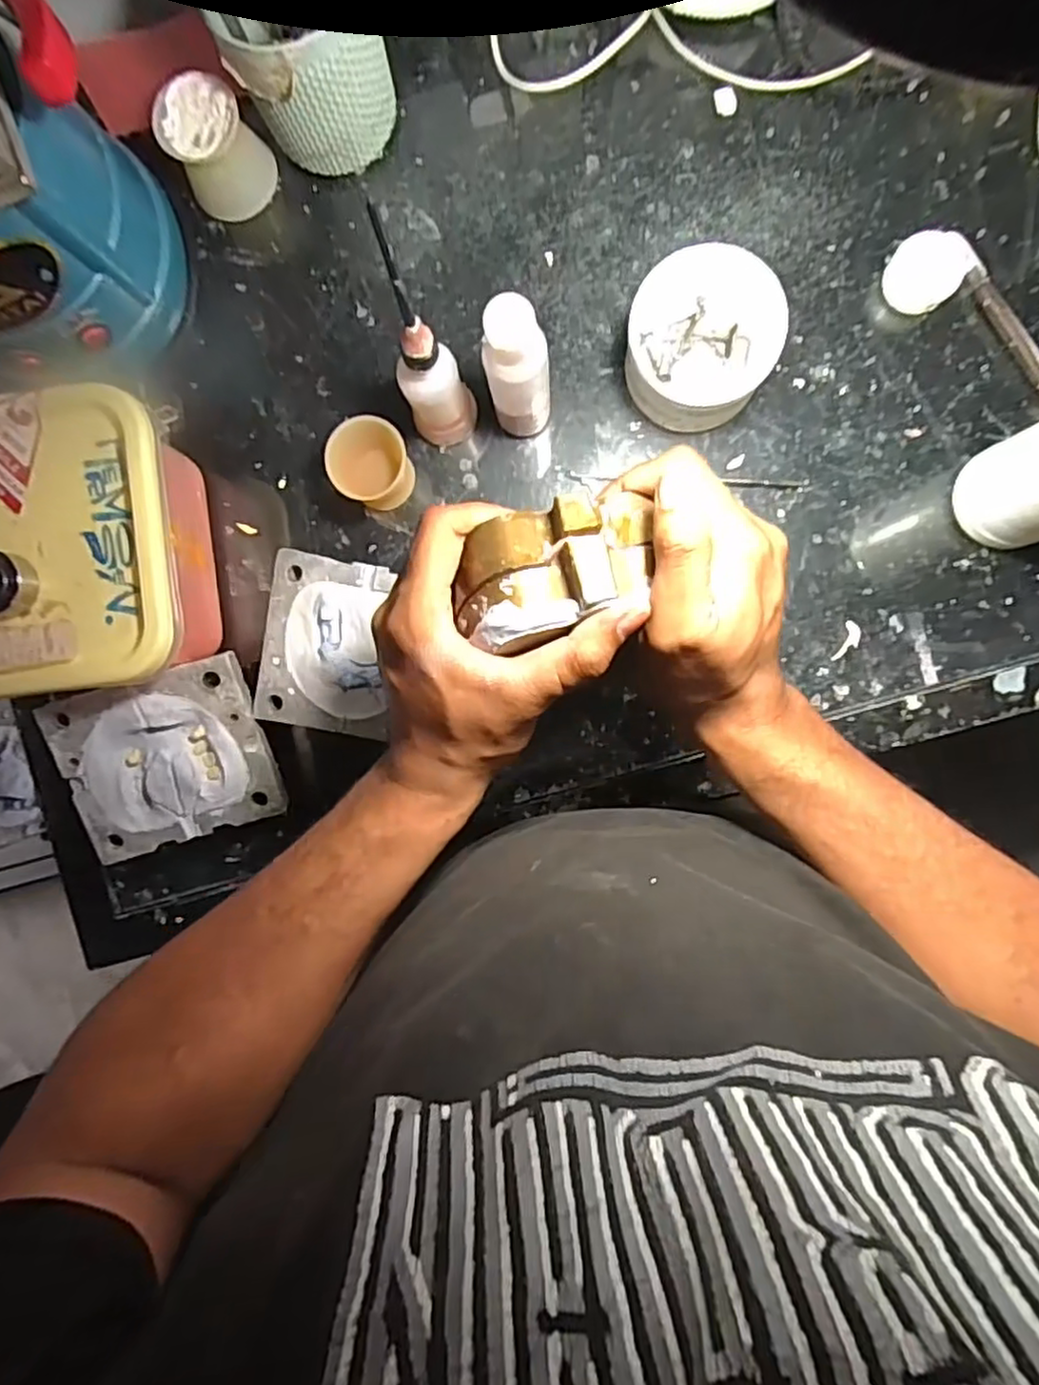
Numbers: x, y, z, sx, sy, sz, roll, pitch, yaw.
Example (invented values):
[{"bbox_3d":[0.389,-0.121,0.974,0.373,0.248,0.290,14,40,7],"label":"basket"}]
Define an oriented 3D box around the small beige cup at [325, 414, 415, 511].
[{"bbox_3d":[-0.100,-0.155,0.467,0.051,0.046,0.053,0,92,3],"label":"small beige cup"}]

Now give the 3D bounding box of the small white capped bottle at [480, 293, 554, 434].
[{"bbox_3d":[0.000,-0.193,0.420,0.036,0.128,0.031,-9,91,3],"label":"small white capped bottle"}]

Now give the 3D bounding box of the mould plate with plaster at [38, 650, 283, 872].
[{"bbox_3d":[-0.232,0.045,0.453,0.125,0.016,0.112,-16,104,-4],"label":"mould plate with plaster"}]

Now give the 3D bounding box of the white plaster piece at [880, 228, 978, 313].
[{"bbox_3d":[0.273,-0.283,0.459,0.054,0.016,0.047,-43,89,3],"label":"white plaster piece"}]

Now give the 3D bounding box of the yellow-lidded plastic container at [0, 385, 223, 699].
[{"bbox_3d":[-0.288,-0.086,0.447,0.166,0.111,0.166,-5,91,3],"label":"yellow-lidded plastic container"}]

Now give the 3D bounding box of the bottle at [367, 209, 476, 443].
[{"bbox_3d":[-0.054,-0.189,0.395,0.034,0.182,0.038,32,93,1],"label":"bottle"}]

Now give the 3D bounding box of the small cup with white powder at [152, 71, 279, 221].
[{"bbox_3d":[-0.202,-0.365,0.460,0.057,0.054,0.052,0,92,3],"label":"small cup with white powder"}]

